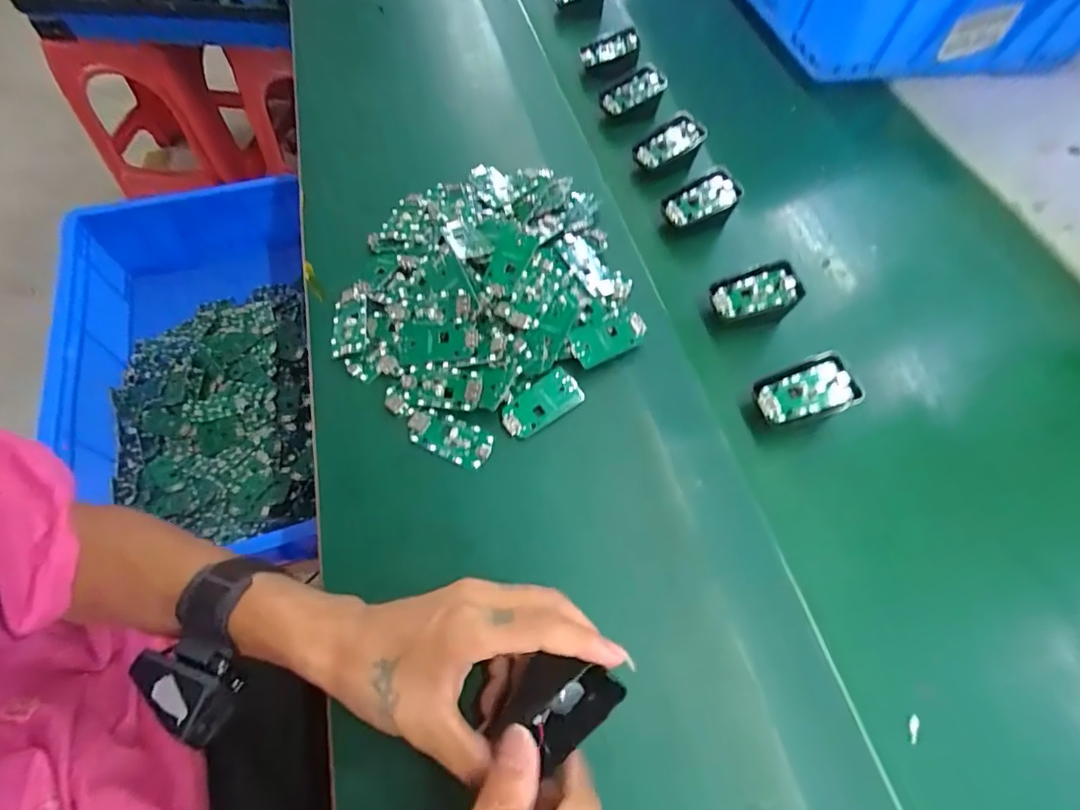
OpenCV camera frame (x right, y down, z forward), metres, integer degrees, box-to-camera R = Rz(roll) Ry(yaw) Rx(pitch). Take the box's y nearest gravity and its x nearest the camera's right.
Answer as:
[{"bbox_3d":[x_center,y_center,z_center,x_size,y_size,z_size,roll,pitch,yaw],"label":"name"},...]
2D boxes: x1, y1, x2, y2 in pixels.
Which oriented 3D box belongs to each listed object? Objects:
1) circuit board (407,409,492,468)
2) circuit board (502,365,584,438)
[{"bbox_3d":[-0.067,0.023,0.386,0.064,0.006,0.030,23,67,11],"label":"circuit board"},{"bbox_3d":[0.001,-0.001,0.393,0.064,0.009,0.031,-33,68,-19],"label":"circuit board"}]

